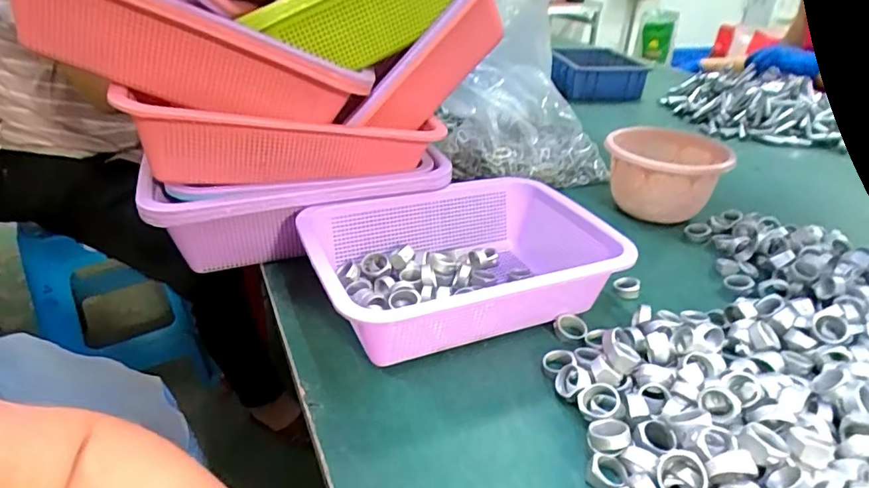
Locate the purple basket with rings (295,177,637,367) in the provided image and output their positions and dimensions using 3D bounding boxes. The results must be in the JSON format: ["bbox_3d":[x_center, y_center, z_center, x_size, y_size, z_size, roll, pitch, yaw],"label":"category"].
[{"bbox_3d":[0.025,0.022,0.485,0.268,0.087,0.186,-12,31,-26],"label":"purple basket with rings"}]

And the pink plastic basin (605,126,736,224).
[{"bbox_3d":[0.288,-0.086,0.667,0.132,0.090,0.111,14,30,19],"label":"pink plastic basin"}]

